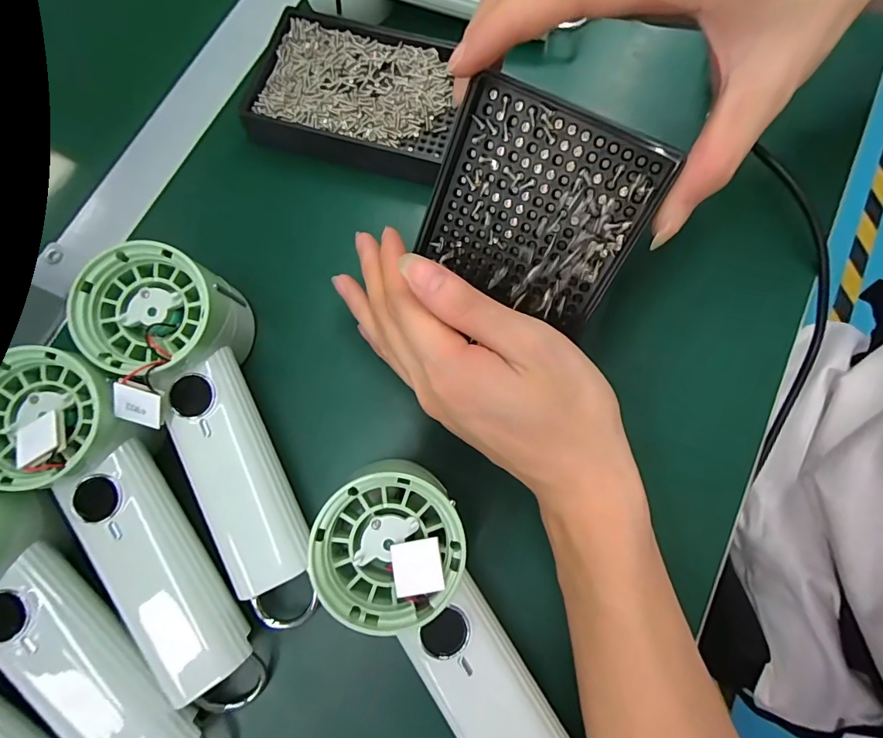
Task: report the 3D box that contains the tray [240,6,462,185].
[{"bbox_3d":[-0.056,-0.177,0.294,0.131,0.020,0.099,15,77,4],"label":"tray"}]

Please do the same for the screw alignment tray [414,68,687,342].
[{"bbox_3d":[0.040,-0.071,0.200,0.092,0.009,0.084,29,123,9],"label":"screw alignment tray"}]

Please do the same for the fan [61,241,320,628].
[{"bbox_3d":[-0.113,0.034,0.232,0.064,0.058,0.199,-23,91,-5],"label":"fan"}]

